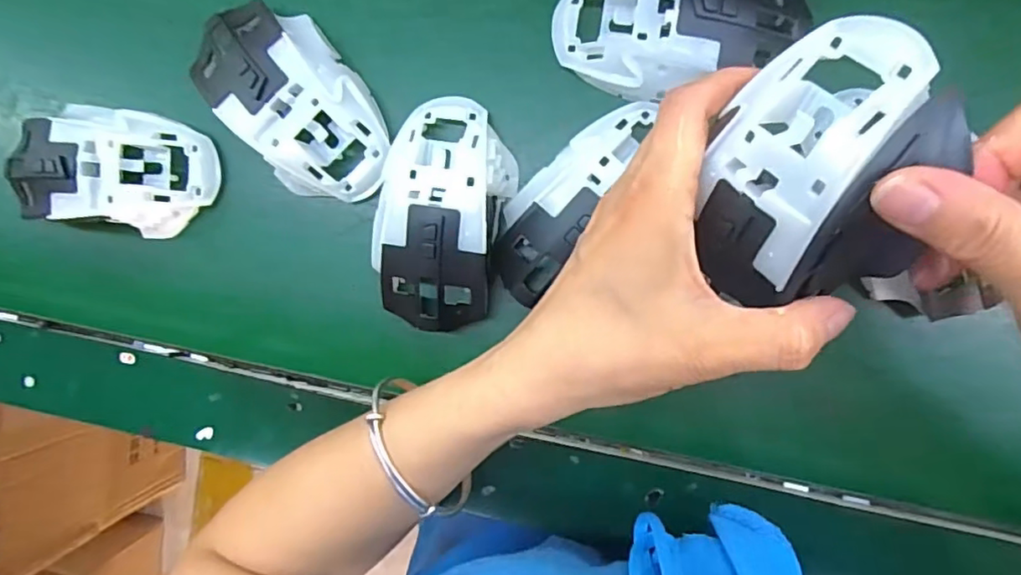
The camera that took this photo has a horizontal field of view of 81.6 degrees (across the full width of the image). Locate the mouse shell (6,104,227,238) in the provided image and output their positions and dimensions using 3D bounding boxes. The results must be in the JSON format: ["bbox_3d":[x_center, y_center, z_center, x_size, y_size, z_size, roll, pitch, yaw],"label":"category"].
[{"bbox_3d":[-0.217,-0.063,0.316,0.110,0.038,0.063,10,95,6],"label":"mouse shell"}]

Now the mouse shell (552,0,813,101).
[{"bbox_3d":[0.080,-0.120,0.277,0.116,0.036,0.067,-5,93,7],"label":"mouse shell"}]

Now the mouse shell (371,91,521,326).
[{"bbox_3d":[-0.034,-0.037,0.296,0.060,0.036,0.114,8,95,6],"label":"mouse shell"}]

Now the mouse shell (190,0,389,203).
[{"bbox_3d":[-0.111,-0.095,0.302,0.063,0.037,0.110,-38,89,8],"label":"mouse shell"}]

